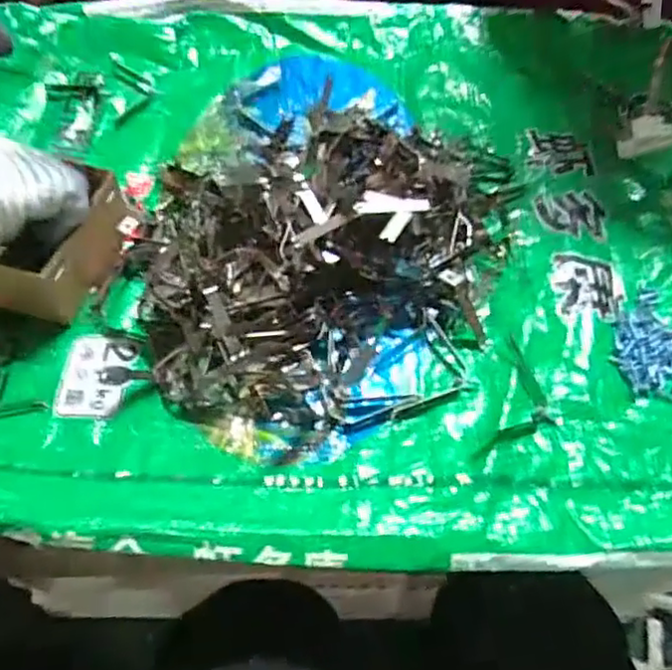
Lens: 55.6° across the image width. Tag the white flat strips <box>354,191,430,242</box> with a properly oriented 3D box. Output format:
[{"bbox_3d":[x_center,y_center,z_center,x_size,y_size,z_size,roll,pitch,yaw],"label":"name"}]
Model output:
[{"bbox_3d":[0.033,-0.072,0.386,0.044,0.009,0.043,5,43,6],"label":"white flat strips"}]

